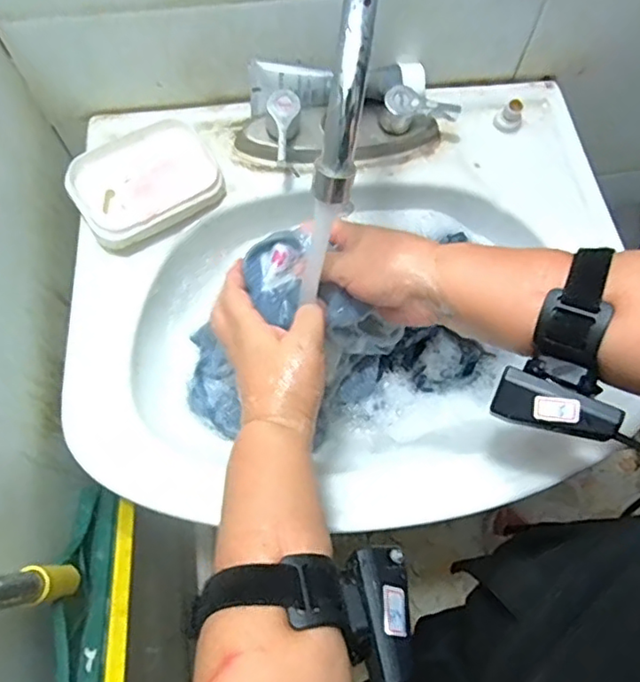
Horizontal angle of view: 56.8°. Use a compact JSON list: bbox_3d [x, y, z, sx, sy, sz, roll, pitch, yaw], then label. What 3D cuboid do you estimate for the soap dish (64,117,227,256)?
[{"bbox_3d":[-0.148,-0.136,0.505,0.120,0.038,0.089,-33,75,-12],"label":"soap dish"}]

